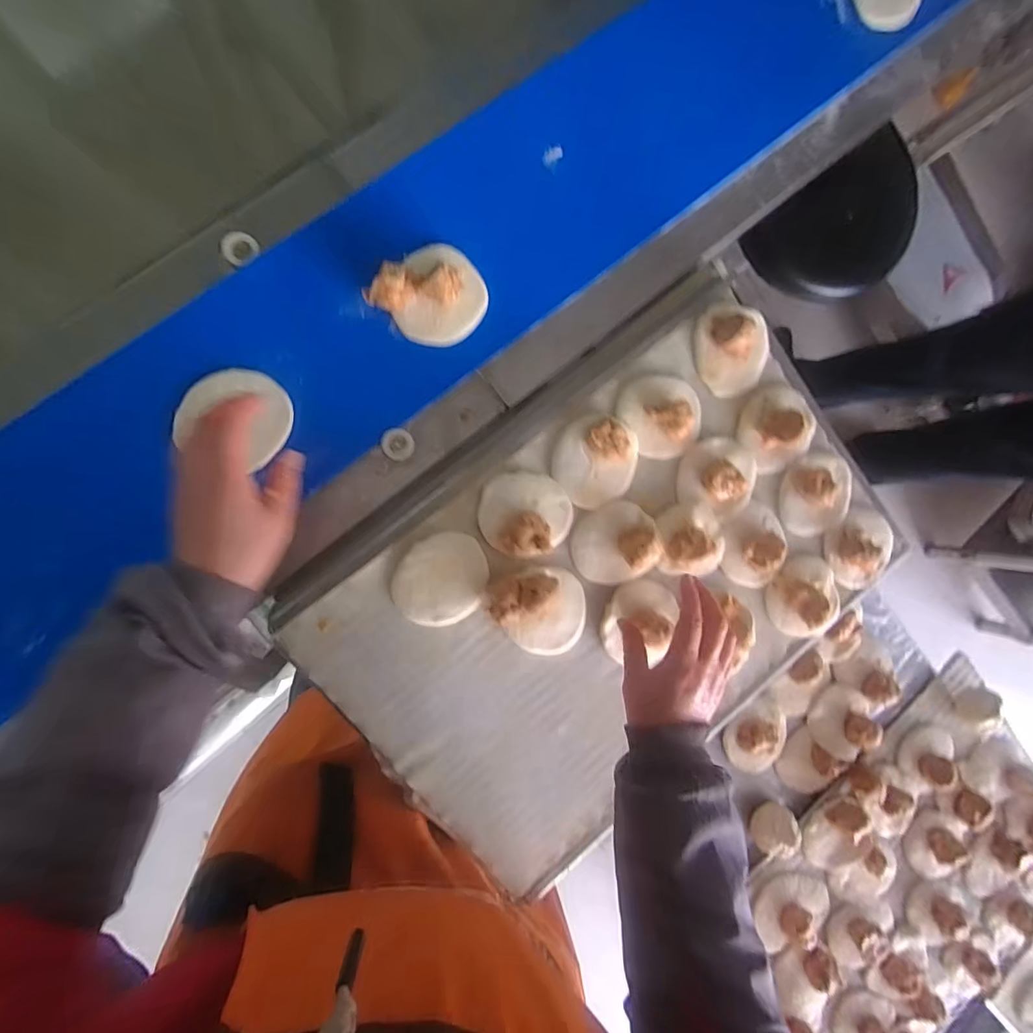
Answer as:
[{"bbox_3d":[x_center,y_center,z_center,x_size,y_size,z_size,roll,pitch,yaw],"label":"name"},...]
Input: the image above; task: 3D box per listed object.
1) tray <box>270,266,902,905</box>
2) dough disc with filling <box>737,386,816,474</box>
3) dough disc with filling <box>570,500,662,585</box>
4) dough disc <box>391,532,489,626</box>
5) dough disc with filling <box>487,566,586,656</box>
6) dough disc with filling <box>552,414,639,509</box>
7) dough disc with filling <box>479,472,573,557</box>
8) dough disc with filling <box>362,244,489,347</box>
[{"bbox_3d":[0.117,0.069,0.534,0.588,0.047,0.408,-40,96,-7],"label":"tray"},{"bbox_3d":[0.289,-0.100,0.554,0.085,0.027,0.080,-39,99,-8],"label":"dough disc with filling"},{"bbox_3d":[0.106,0.027,0.524,0.090,0.031,0.084,0,92,-12],"label":"dough disc with filling"},{"bbox_3d":[-0.073,0.061,0.500,0.093,0.005,0.084,-30,97,-9],"label":"dough disc"},{"bbox_3d":[0.030,0.094,0.507,0.089,0.035,0.106,-41,101,-7],"label":"dough disc with filling"},{"bbox_3d":[0.085,-0.059,0.517,0.094,0.035,0.088,0,92,-12],"label":"dough disc with filling"},{"bbox_3d":[0.012,-0.002,0.503,0.092,0.029,0.080,6,90,-12],"label":"dough disc with filling"},{"bbox_3d":[-0.078,-0.218,0.489,0.092,0.044,0.093,33,85,-11],"label":"dough disc with filling"}]

